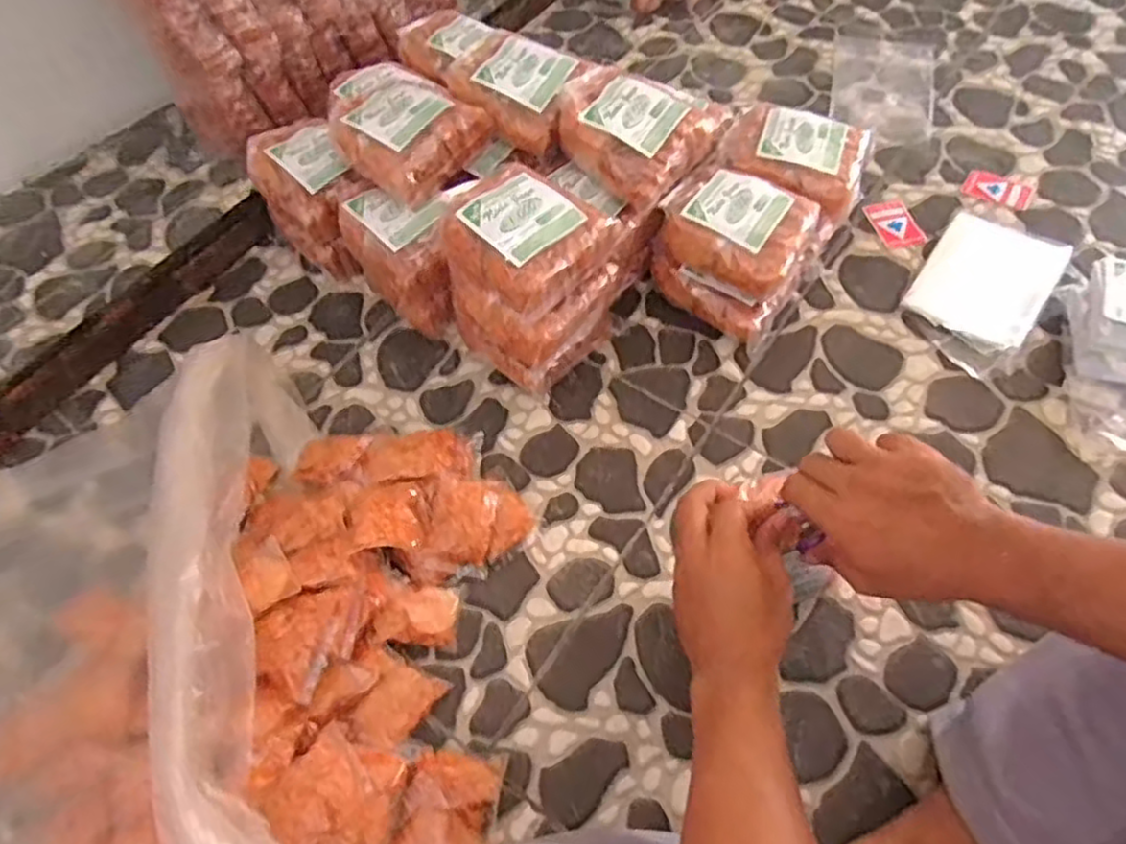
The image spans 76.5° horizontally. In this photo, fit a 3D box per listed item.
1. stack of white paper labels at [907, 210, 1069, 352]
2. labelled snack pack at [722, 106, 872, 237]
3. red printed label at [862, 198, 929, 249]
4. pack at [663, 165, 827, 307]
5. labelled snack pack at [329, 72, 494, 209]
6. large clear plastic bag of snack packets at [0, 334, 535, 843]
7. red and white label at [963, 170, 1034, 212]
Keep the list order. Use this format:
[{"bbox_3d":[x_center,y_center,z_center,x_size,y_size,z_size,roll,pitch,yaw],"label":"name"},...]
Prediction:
[{"bbox_3d":[0.506,-0.171,0.853,0.132,0.025,0.215,32,66,20],"label":"stack of white paper labels"},{"bbox_3d":[0.274,-0.313,0.846,0.163,0.051,0.132,21,61,17],"label":"labelled snack pack"},{"bbox_3d":[0.428,-0.255,0.922,0.054,0.004,0.079,-17,62,-3],"label":"red printed label"},{"bbox_3d":[0.191,-0.217,0.796,0.159,0.069,0.135,27,63,20],"label":"pack"},{"bbox_3d":[-0.180,-0.334,0.815,0.150,0.050,0.141,36,67,24],"label":"labelled snack pack"},{"bbox_3d":[-0.366,0.184,0.616,0.674,0.133,0.576,-14,59,-5],"label":"large clear plastic bag of snack packets"},{"bbox_3d":[0.573,-0.307,0.942,0.080,0.007,0.049,27,64,18],"label":"red and white label"}]

